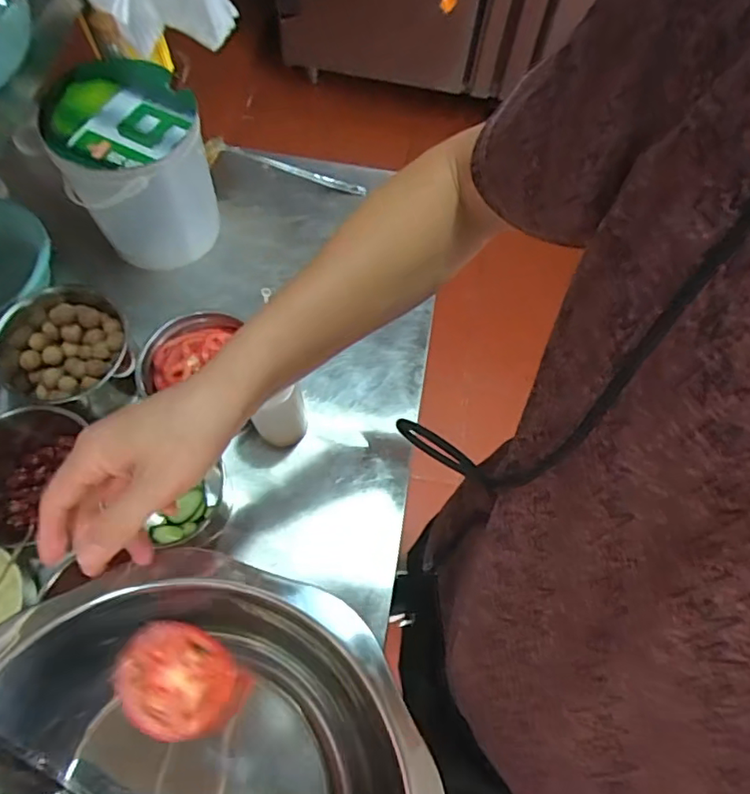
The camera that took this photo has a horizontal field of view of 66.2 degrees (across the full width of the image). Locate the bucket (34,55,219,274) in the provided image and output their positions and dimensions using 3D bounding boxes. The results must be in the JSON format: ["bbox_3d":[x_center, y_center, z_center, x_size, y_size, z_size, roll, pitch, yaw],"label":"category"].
[{"bbox_3d":[-0.304,-0.298,0.765,0.170,0.205,0.157,-11,68,-7],"label":"bucket"}]

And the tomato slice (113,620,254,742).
[{"bbox_3d":[-0.152,0.220,0.445,0.096,0.010,0.075,39,56,2],"label":"tomato slice"}]

